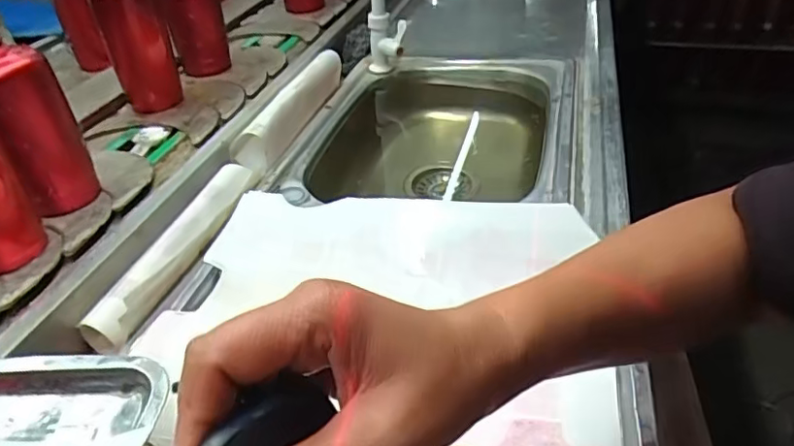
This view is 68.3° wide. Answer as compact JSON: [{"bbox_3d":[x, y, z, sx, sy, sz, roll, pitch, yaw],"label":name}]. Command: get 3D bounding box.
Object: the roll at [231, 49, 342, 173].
[{"bbox_3d":[-0.140,-0.171,0.814,0.048,0.048,0.290,9,40,15],"label":"roll"}]

